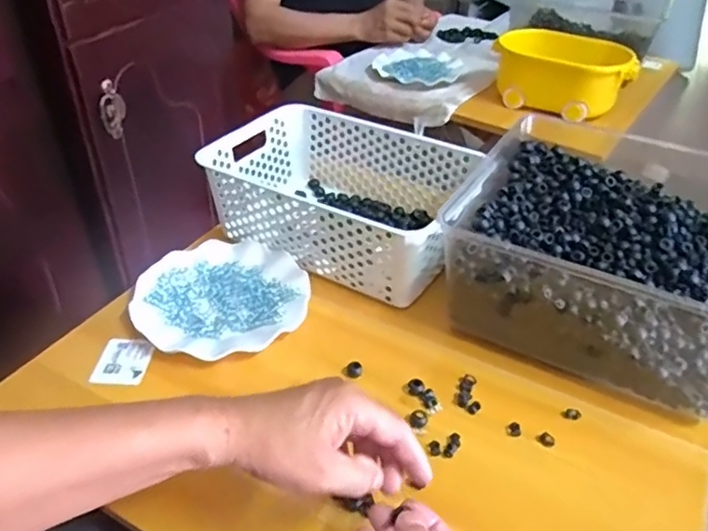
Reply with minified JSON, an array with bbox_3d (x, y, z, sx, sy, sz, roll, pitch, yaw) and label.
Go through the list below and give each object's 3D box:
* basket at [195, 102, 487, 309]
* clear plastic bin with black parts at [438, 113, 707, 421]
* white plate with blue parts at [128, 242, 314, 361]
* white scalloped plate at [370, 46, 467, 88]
[{"bbox_3d":[-0.012,-0.086,0.732,0.300,0.106,0.202,22,42,24],"label":"basket"},{"bbox_3d":[0.260,-0.008,0.613,0.310,0.128,0.274,25,43,27],"label":"clear plastic bin with black parts"},{"bbox_3d":[-0.143,0.032,0.647,0.177,0.018,0.173,1,37,-1],"label":"white plate with blue parts"},{"bbox_3d":[0.135,-0.416,1.231,0.176,0.026,0.188,29,45,31],"label":"white scalloped plate"}]

